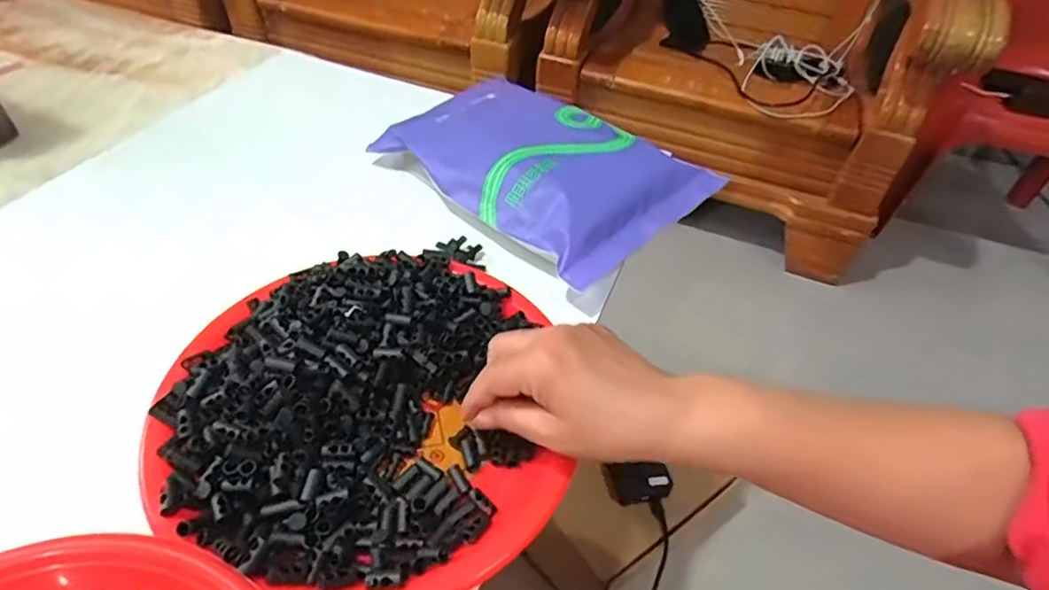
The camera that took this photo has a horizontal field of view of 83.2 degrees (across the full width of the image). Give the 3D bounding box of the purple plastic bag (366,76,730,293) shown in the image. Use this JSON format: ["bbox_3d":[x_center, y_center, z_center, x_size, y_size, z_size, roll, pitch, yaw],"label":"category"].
[{"bbox_3d":[0.017,-0.128,0.562,0.279,0.049,0.196,37,53,27],"label":"purple plastic bag"}]

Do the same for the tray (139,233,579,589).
[{"bbox_3d":[-0.102,0.063,0.371,0.227,0.054,0.246,-5,44,-5],"label":"tray"}]

